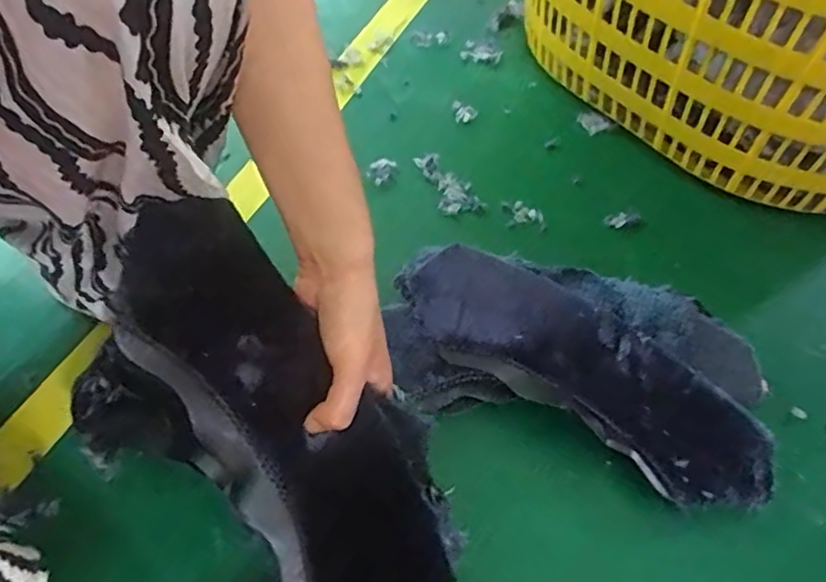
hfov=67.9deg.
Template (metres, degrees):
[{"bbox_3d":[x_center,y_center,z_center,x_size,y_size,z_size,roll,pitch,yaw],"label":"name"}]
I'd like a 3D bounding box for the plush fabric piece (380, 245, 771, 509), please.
[{"bbox_3d":[0.134,0.056,0.499,0.309,0.061,0.153,18,55,9],"label":"plush fabric piece"}]

